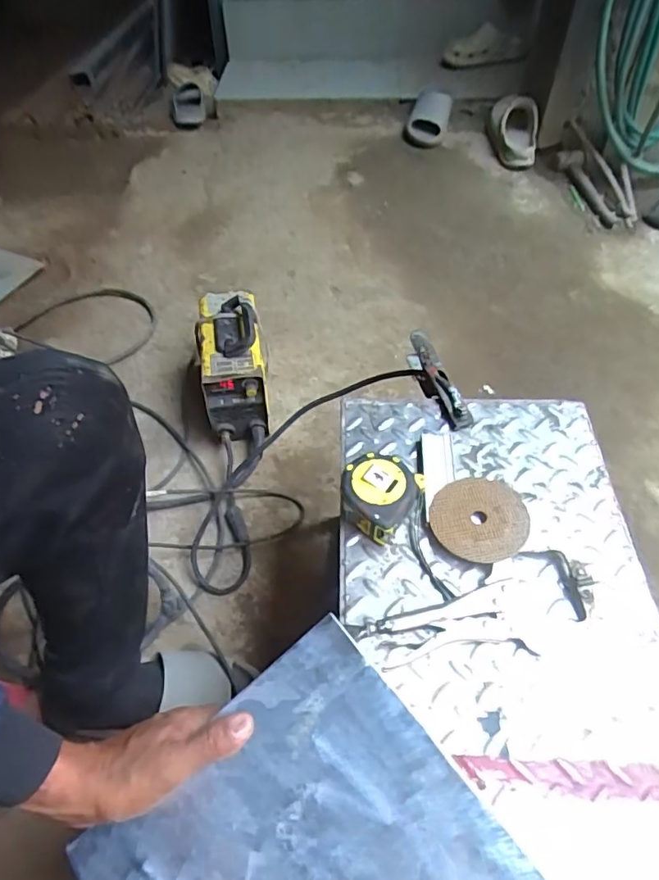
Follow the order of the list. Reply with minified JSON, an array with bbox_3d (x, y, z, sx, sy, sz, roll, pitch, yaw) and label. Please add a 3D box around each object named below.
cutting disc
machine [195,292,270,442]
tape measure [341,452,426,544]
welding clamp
[{"bbox_3d":[0.155,0.080,0.560,0.099,0.010,0.097,-3,50,3],"label":"cutting disc"},{"bbox_3d":[-0.174,-0.137,0.973,0.111,0.177,0.196,-8,52,-4],"label":"machine"},{"bbox_3d":[0.050,0.056,0.564,0.076,0.042,0.082,27,57,21],"label":"tape measure"},{"bbox_3d":[0.136,-0.072,0.696,0.027,0.059,0.163,-14,52,-9],"label":"welding clamp"}]

